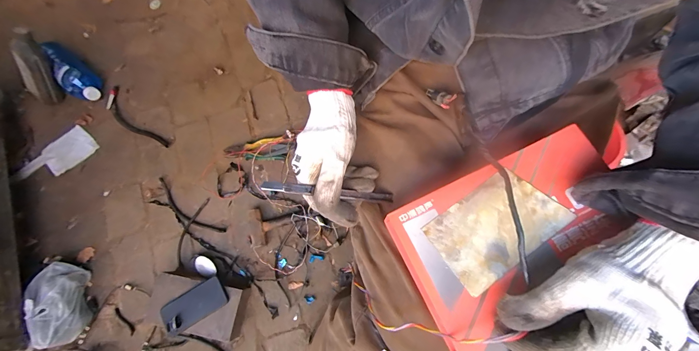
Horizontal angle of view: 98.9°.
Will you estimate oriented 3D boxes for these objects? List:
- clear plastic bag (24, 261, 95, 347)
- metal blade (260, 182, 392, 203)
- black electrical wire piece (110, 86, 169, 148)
[{"bbox_3d":[-0.723,0.315,0.741,0.091,0.101,0.199,-20,73,-6],"label":"clear plastic bag"},{"bbox_3d":[-0.021,0.019,0.336,0.148,0.006,0.011,8,71,-16],"label":"metal blade"},{"bbox_3d":[-0.673,-0.170,0.929,0.063,0.009,0.294,-43,77,-12],"label":"black electrical wire piece"}]

